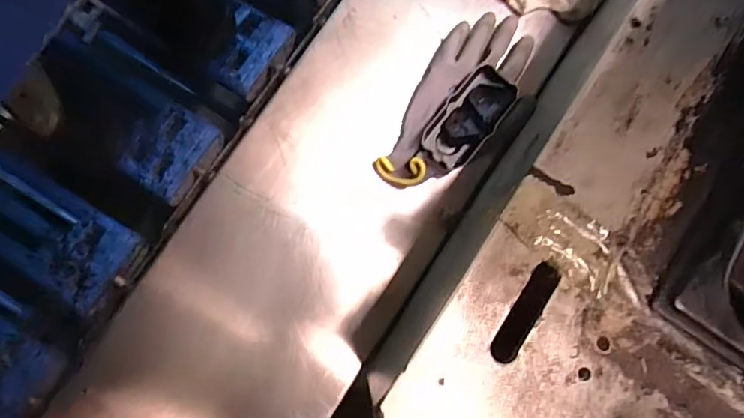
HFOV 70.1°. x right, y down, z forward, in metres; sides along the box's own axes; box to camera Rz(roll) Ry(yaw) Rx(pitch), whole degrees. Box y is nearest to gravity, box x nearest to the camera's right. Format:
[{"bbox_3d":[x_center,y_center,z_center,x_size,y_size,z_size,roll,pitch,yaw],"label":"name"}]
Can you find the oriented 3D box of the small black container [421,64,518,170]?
[{"bbox_3d":[0.098,-0.093,0.533,0.053,0.015,0.110,41,84,2],"label":"small black container"}]

